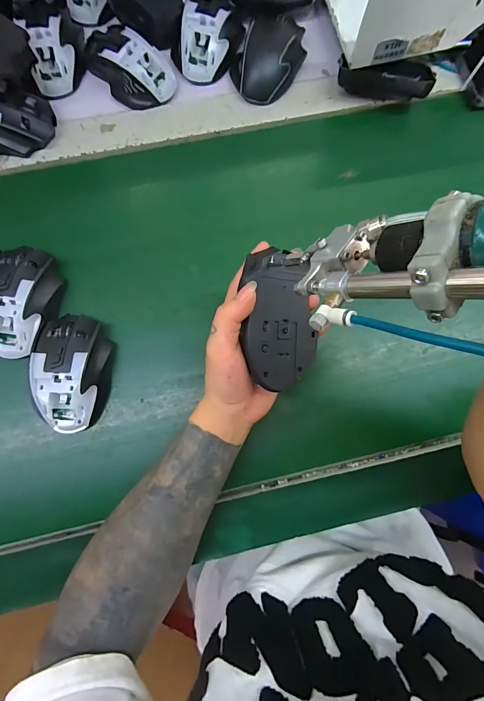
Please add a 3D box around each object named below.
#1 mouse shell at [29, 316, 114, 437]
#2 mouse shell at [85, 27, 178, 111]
[{"bbox_3d":[-0.169,0.022,0.343,0.065,0.041,0.114,-2,82,-1],"label":"mouse shell"},{"bbox_3d":[-0.136,-0.339,0.399,0.117,0.034,0.070,35,83,4],"label":"mouse shell"}]

